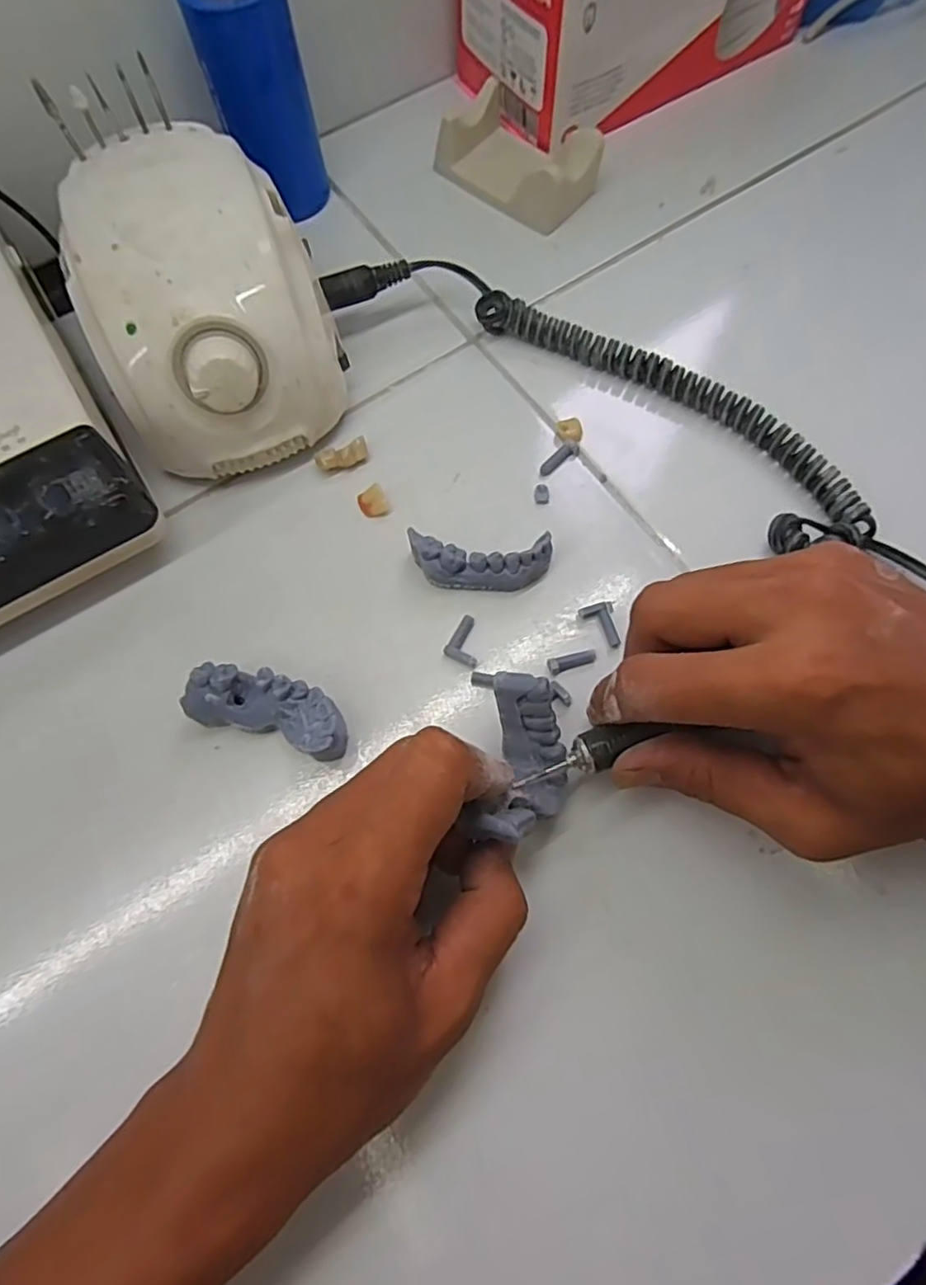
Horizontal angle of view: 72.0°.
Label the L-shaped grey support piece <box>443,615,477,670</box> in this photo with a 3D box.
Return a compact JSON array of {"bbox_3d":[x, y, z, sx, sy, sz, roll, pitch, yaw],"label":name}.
[{"bbox_3d":[-0.001,0.000,0.284,0.014,0.004,0.024,-5,70,0],"label":"L-shaped grey support piece"}]

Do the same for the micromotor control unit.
[{"bbox_3d":[-0.118,-0.156,0.302,0.101,0.085,0.136,-19,71,-5],"label":"micromotor control unit"}]

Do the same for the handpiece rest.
[{"bbox_3d":[0.036,-0.286,0.373,0.087,0.035,0.059,40,76,14],"label":"handpiece rest"}]

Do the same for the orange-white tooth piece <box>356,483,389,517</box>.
[{"bbox_3d":[-0.044,-0.068,0.309,0.014,0.010,0.013,-1,70,2],"label":"orange-white tooth piece"}]

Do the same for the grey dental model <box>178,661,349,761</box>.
[{"bbox_3d":[-0.080,0.029,0.267,0.067,0.026,0.027,16,71,8],"label":"grey dental model"}]

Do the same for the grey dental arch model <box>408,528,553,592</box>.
[{"bbox_3d":[0.008,-0.036,0.290,0.063,0.019,0.022,1,70,2],"label":"grey dental arch model"}]

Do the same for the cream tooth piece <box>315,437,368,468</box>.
[{"bbox_3d":[-0.060,-0.093,0.317,0.026,0.009,0.010,-21,71,-6],"label":"cream tooth piece"}]

